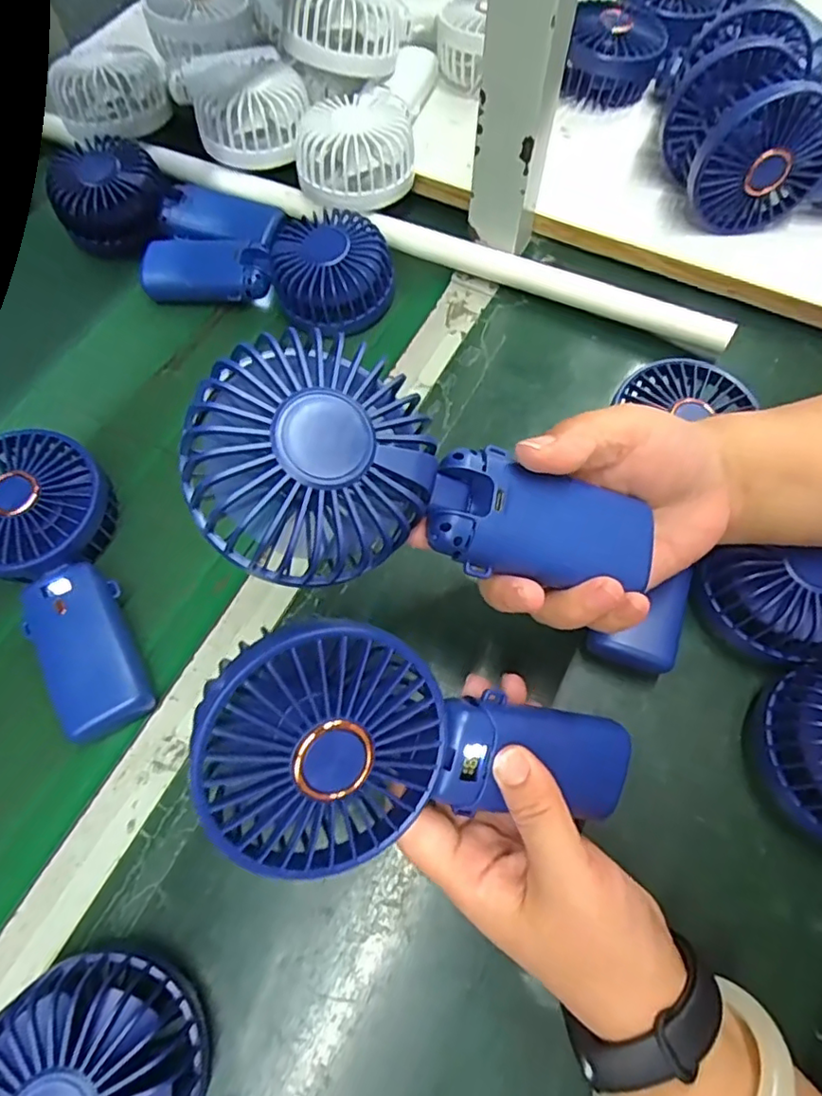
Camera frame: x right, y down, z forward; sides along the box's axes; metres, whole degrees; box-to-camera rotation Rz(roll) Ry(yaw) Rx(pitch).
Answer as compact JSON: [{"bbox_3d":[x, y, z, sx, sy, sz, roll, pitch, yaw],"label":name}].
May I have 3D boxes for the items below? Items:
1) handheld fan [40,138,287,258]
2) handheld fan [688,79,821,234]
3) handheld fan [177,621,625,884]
[{"bbox_3d":[-0.186,-0.264,0.451,0.173,0.046,0.081,16,67,6],"label":"handheld fan"},{"bbox_3d":[0.281,-0.260,0.394,0.177,0.088,0.032,0,66,-1],"label":"handheld fan"},{"bbox_3d":[0.004,0.081,0.231,0.176,0.038,0.084,17,86,-28],"label":"handheld fan"}]

